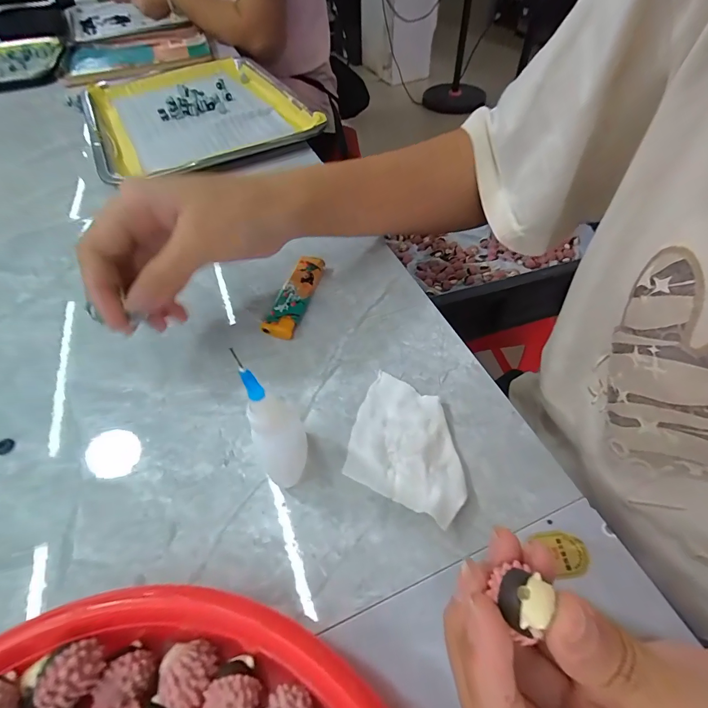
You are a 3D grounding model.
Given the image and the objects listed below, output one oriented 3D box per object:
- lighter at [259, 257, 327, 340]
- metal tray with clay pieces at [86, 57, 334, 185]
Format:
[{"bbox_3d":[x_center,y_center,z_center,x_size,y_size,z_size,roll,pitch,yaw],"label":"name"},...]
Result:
[{"bbox_3d":[-0.045,-0.044,0.265,0.026,0.012,0.078,12,55,11],"label":"lighter"},{"bbox_3d":[-0.216,-0.327,0.472,0.243,0.017,0.337,-24,56,-15],"label":"metal tray with clay pieces"}]

